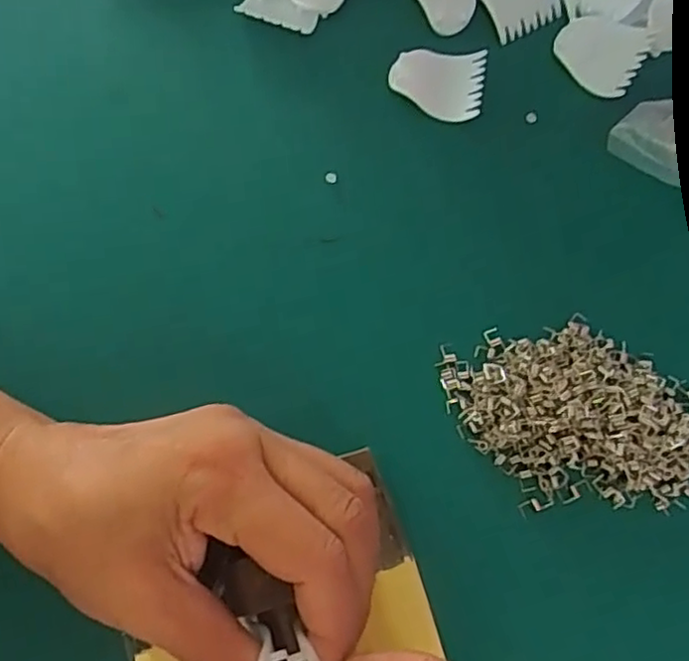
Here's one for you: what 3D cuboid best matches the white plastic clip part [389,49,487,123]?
[{"bbox_3d":[0.048,-0.126,0.347,0.047,0.007,0.038,1,71,0],"label":"white plastic clip part"}]

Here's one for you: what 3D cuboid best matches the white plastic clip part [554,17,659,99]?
[{"bbox_3d":[0.131,-0.144,0.355,0.043,0.006,0.040,26,86,21],"label":"white plastic clip part"}]

